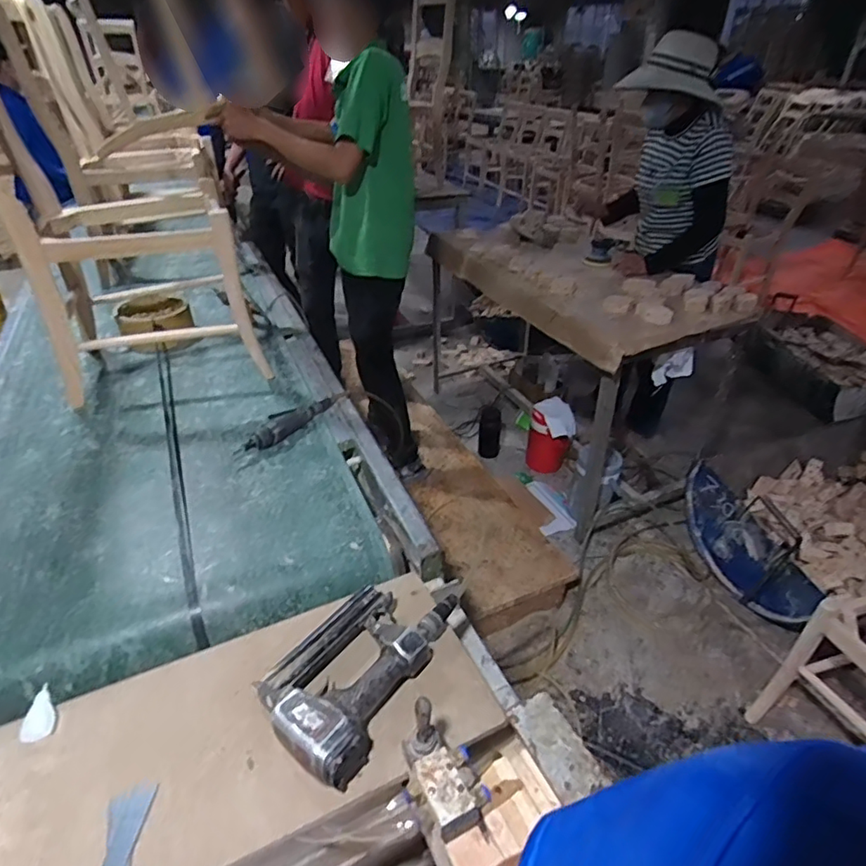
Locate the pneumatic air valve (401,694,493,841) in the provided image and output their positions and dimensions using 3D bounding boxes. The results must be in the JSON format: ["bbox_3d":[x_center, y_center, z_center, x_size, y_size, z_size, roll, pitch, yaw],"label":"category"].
[{"bbox_3d":[0.008,0.349,0.575,0.080,0.079,0.106,-15,38,-22],"label":"pneumatic air valve"}]

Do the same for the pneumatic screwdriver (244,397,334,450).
[{"bbox_3d":[-0.360,-0.039,1.391,0.064,0.046,0.308,18,38,23],"label":"pneumatic screwdriver"}]

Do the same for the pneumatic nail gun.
[{"bbox_3d":[-0.091,0.290,0.718,0.185,0.063,0.286,18,38,23],"label":"pneumatic nail gun"}]

